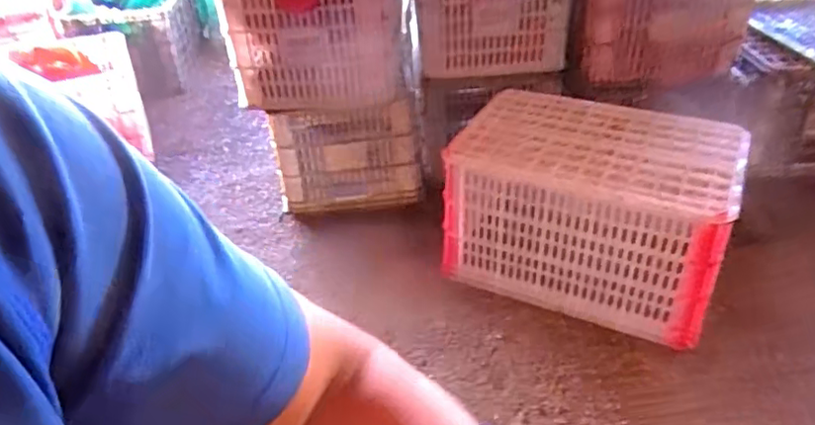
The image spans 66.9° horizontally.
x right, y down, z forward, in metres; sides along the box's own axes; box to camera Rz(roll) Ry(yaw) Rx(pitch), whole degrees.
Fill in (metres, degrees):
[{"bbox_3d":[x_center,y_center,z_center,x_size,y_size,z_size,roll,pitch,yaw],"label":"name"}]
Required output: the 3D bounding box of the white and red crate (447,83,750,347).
[{"bbox_3d":[0.355,-0.021,1.228,0.484,0.285,0.358,14,40,21],"label":"white and red crate"}]

